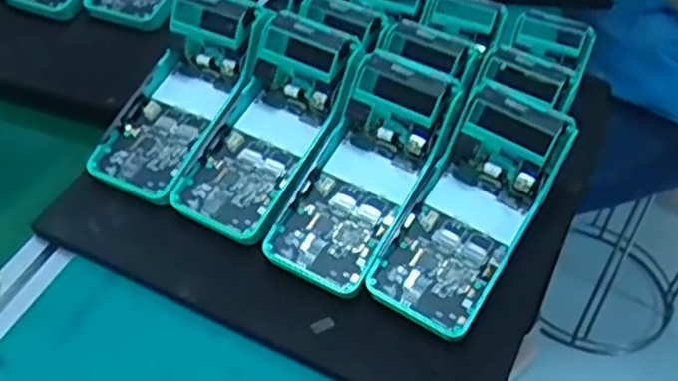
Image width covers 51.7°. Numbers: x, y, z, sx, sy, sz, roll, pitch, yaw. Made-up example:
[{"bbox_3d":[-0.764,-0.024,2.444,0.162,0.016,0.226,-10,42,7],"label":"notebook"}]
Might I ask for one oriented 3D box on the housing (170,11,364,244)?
[{"bbox_3d":[-0.050,-0.046,0.532,0.082,0.042,0.171,23,77,20],"label":"housing"}]

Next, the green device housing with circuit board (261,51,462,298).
[{"bbox_3d":[0.019,-0.013,0.507,0.080,0.046,0.176,24,76,21],"label":"green device housing with circuit board"}]

